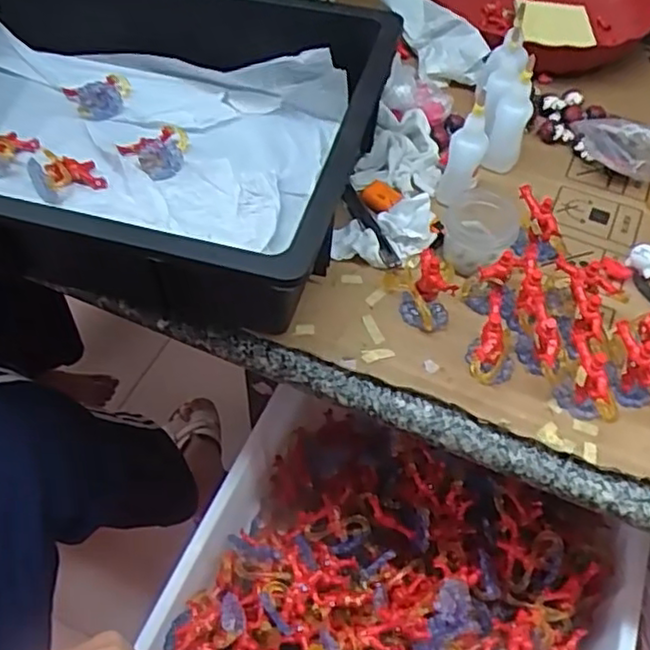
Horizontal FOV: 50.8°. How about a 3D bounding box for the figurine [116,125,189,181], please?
[{"bbox_3d":[-0.143,-0.157,0.609,0.061,0.017,0.060,-35,61,-24],"label":"figurine"}]

